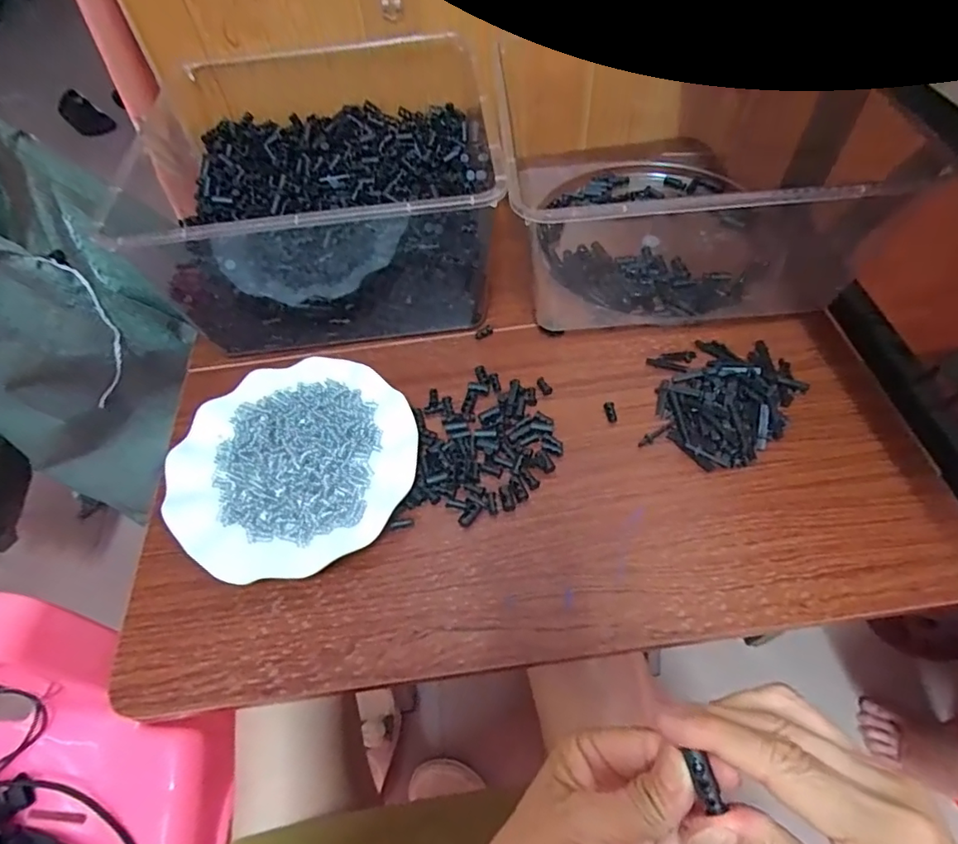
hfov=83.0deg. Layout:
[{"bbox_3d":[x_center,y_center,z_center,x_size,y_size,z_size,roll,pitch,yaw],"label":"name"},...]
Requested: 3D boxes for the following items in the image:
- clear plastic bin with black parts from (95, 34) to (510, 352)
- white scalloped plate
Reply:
[{"bbox_3d":[-0.152,-0.224,0.524,0.316,0.130,0.303,-9,57,-2],"label":"clear plastic bin with black parts"},{"bbox_3d":[-0.139,0.030,0.419,0.179,0.029,0.179,-2,57,2],"label":"white scalloped plate"}]

